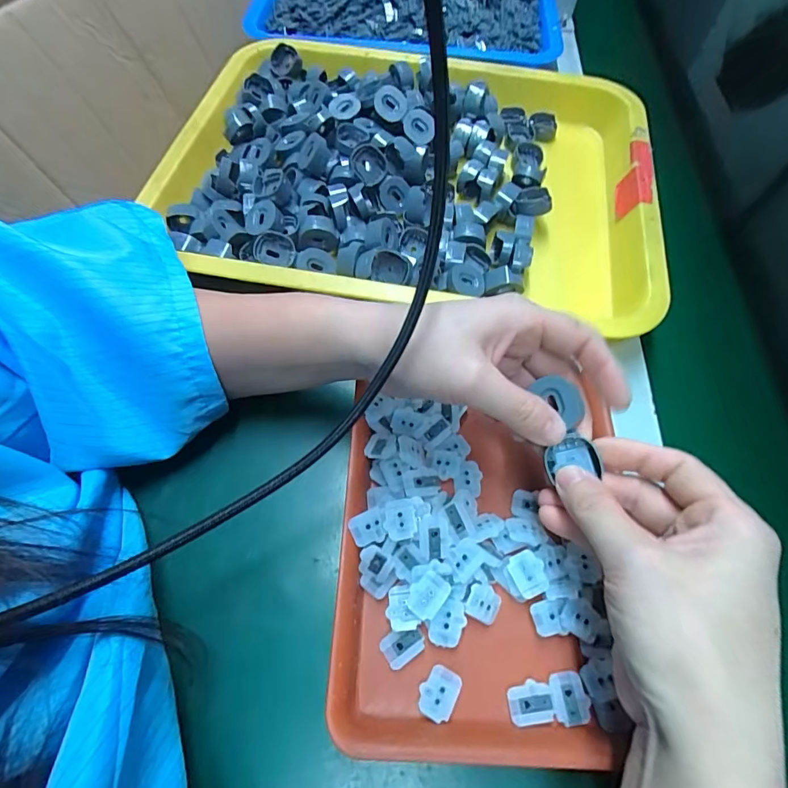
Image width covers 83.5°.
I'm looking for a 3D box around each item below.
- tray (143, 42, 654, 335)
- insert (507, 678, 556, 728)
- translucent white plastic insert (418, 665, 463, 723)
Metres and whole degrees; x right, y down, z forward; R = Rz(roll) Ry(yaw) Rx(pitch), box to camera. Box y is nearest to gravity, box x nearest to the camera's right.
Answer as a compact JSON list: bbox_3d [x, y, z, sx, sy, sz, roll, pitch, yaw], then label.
[{"bbox_3d":[0.013,-0.189,0.377,0.384,0.052,0.306,9,62,3],"label":"tray"},{"bbox_3d":[0.066,0.150,0.214,0.021,0.005,0.017,-5,62,-5],"label":"insert"},{"bbox_3d":[0.022,0.146,0.215,0.018,0.006,0.022,29,64,13],"label":"translucent white plastic insert"}]

